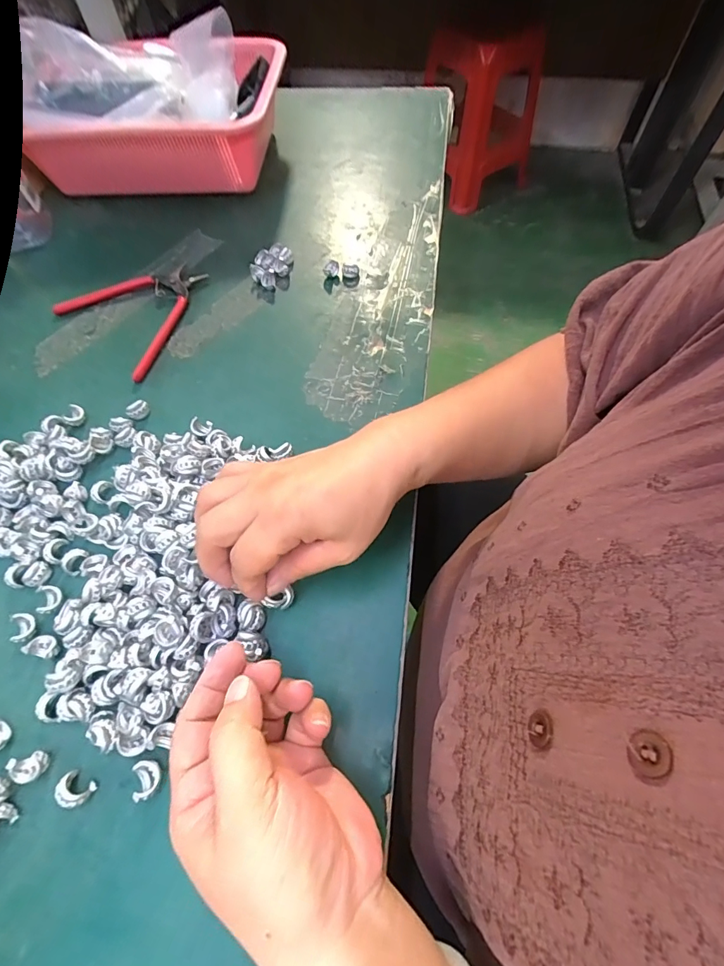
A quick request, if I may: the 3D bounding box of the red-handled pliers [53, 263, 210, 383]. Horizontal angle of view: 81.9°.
[{"bbox_3d":[-0.209,-0.172,0.409,0.139,0.012,0.122,39,70,20],"label":"red-handled pliers"}]

